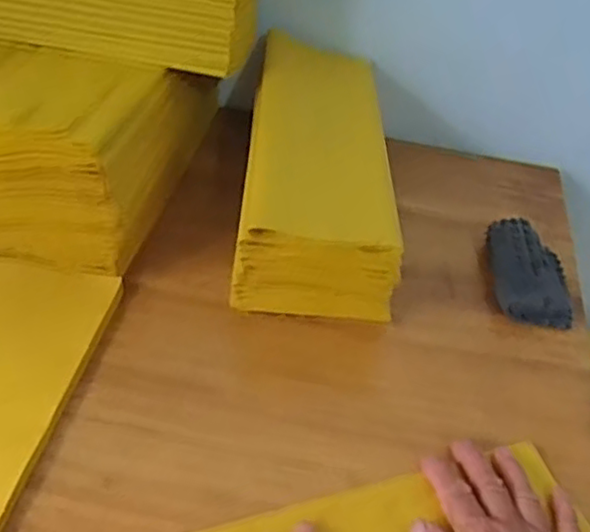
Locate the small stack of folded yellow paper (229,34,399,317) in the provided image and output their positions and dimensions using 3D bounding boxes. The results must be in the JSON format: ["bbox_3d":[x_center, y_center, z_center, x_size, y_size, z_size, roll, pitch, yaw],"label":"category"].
[{"bbox_3d":[0.023,-0.093,0.652,0.130,0.103,0.306,6,43,-2],"label":"small stack of folded yellow paper"}]

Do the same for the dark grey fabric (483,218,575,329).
[{"bbox_3d":[0.214,0.006,0.623,0.071,0.032,0.108,6,43,-3],"label":"dark grey fabric"}]

